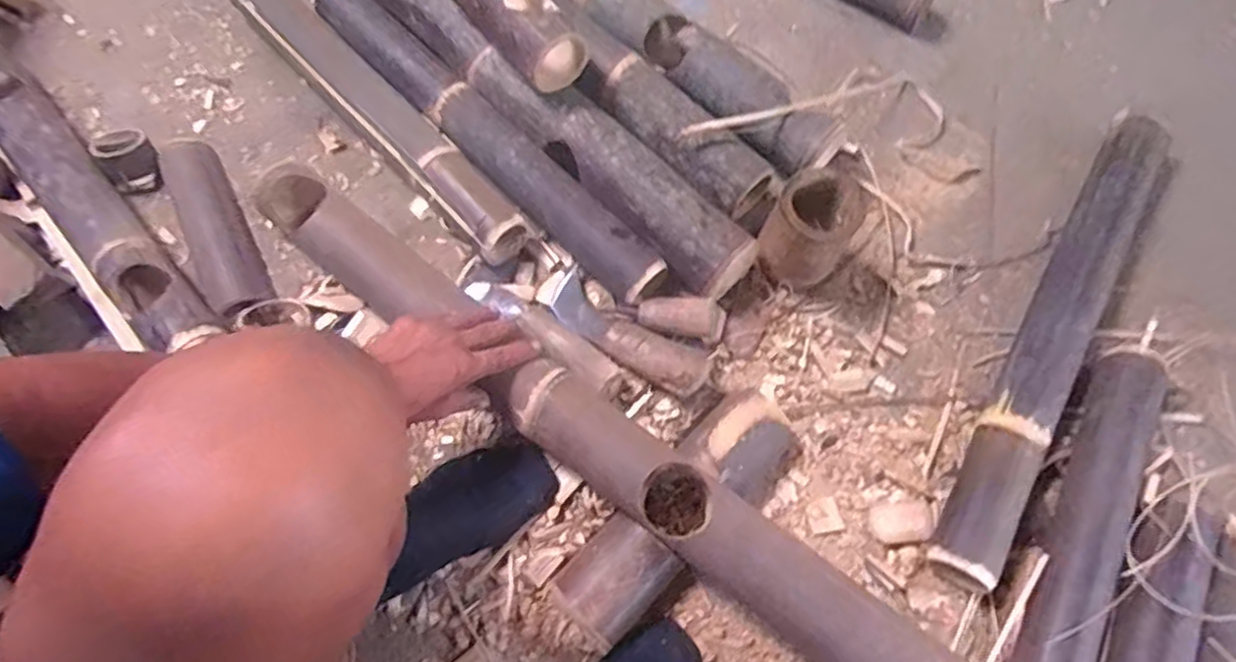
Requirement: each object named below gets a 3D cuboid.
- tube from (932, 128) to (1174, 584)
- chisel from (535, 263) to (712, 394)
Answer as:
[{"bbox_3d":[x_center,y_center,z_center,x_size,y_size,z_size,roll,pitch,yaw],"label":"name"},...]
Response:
[{"bbox_3d":[0.472,-0.006,0.728,0.062,0.057,0.590,29,72,12],"label":"tube"},{"bbox_3d":[0.002,-0.003,0.731,0.212,0.049,0.065,39,75,15],"label":"chisel"}]

